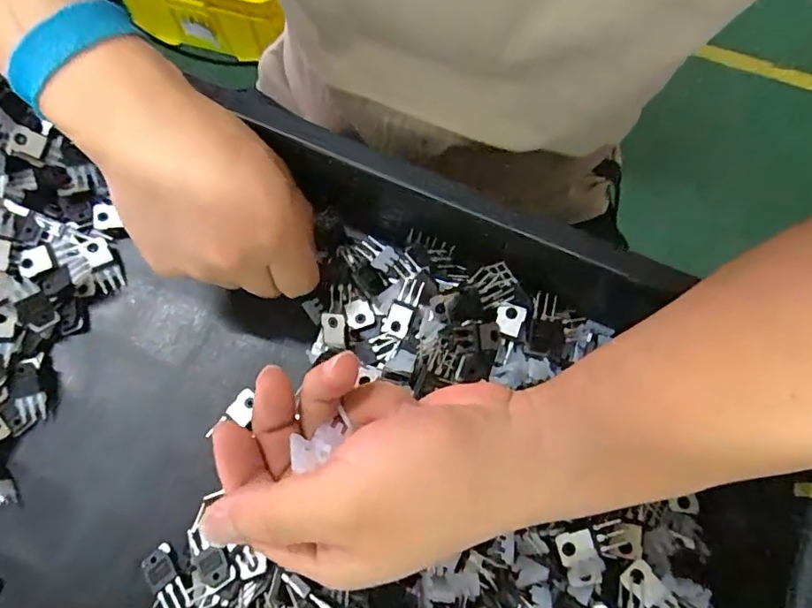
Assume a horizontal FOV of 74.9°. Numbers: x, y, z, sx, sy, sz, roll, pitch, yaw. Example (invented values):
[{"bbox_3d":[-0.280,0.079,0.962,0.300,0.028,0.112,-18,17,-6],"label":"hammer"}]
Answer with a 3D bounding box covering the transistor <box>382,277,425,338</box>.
[{"bbox_3d":[-0.002,0.002,0.305,0.017,0.004,0.034,17,83,32],"label":"transistor"}]

